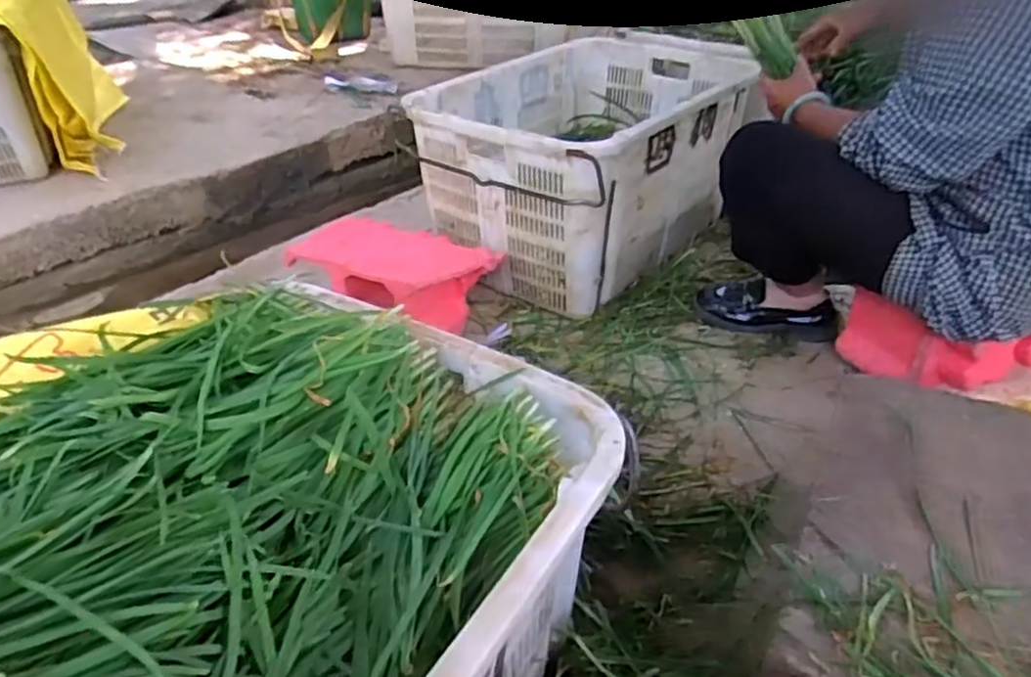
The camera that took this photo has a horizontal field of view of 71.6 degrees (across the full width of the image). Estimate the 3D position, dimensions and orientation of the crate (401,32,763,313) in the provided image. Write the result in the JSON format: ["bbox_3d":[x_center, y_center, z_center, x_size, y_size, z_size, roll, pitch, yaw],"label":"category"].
[{"bbox_3d":[0.167,-0.389,1.549,0.453,0.351,0.708,25,43,30],"label":"crate"}]

